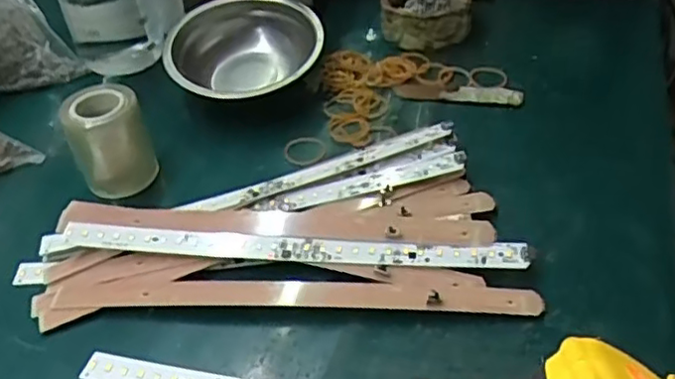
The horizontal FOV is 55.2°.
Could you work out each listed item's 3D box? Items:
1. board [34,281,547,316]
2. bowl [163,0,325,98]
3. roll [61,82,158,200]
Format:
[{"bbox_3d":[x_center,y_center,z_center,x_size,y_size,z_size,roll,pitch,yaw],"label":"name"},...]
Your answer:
[{"bbox_3d":[-0.034,0.063,0.376,0.294,0.007,0.019,-1,53,6],"label":"board"},{"bbox_3d":[-0.074,-0.105,0.538,0.128,0.059,0.123,-9,42,-4],"label":"bowl"},{"bbox_3d":[-0.158,-0.033,0.453,0.051,0.066,0.051,-3,42,3],"label":"roll"}]

